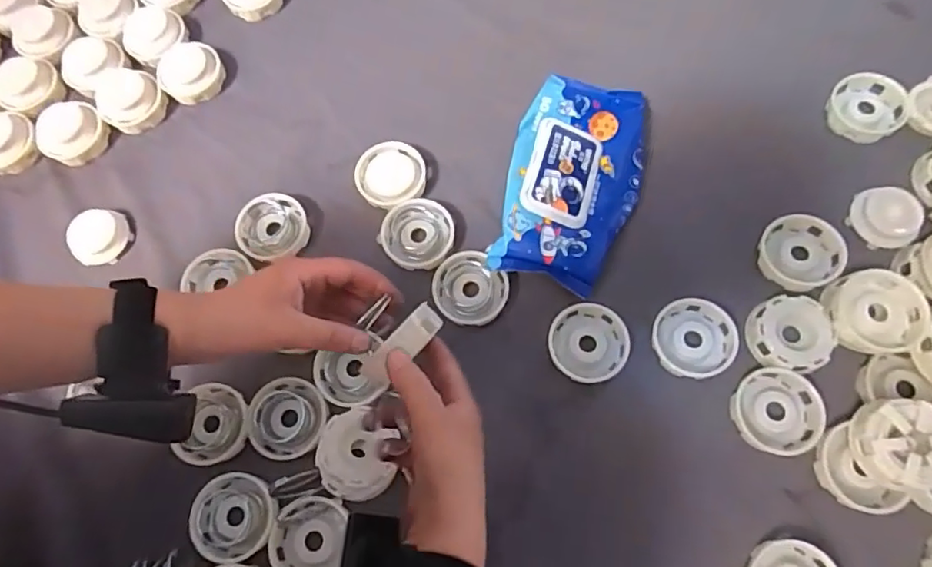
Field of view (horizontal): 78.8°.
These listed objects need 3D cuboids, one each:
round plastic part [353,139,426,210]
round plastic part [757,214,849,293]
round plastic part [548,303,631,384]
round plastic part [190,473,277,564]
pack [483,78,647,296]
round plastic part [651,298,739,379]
[{"bbox_3d":[-0.067,-0.096,0.515,0.060,0.022,0.061,-1,67,1],"label":"round plastic part"},{"bbox_3d":[0.277,-0.026,0.471,0.069,0.013,0.061,-31,70,-11],"label":"round plastic part"},{"bbox_3d":[0.100,0.049,0.459,0.063,0.018,0.059,-1,67,1],"label":"round plastic part"},{"bbox_3d":[-0.175,0.177,0.430,0.060,0.017,0.060,-1,67,1],"label":"round plastic part"},{"bbox_3d":[0.093,-0.086,0.493,0.111,0.052,0.189,14,76,8],"label":"pack"},{"bbox_3d":[0.183,0.045,0.456,0.063,0.015,0.060,-1,67,1],"label":"round plastic part"}]

